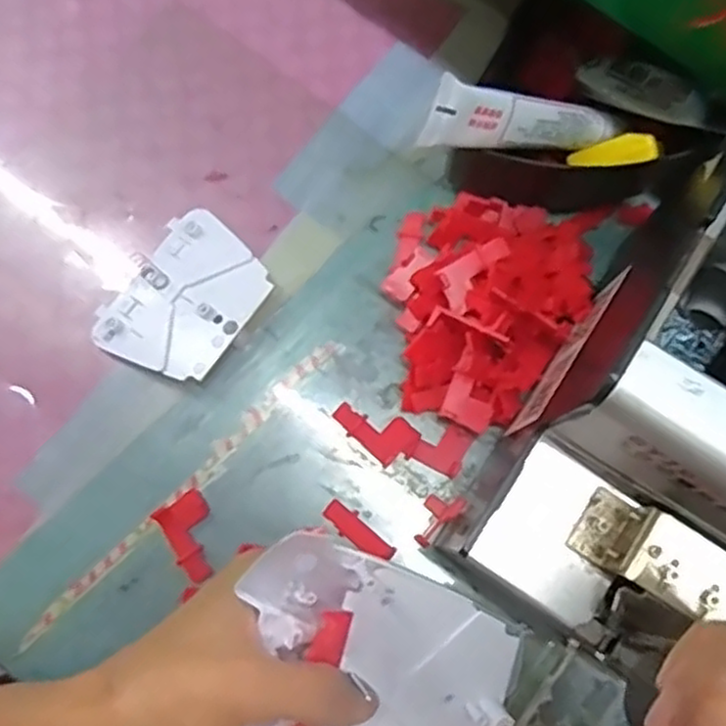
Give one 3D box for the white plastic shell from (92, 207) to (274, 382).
[{"bbox_3d":[-0.086,-0.031,0.349,0.065,0.019,0.079,36,80,6],"label":"white plastic shell"}]

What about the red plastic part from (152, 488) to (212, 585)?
[{"bbox_3d":[-0.077,0.079,0.331,0.023,0.007,0.036,-32,80,-7],"label":"red plastic part"}]

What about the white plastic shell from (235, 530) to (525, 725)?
[{"bbox_3d":[0.004,0.119,0.265,0.100,0.028,0.096,12,78,2],"label":"white plastic shell"}]

